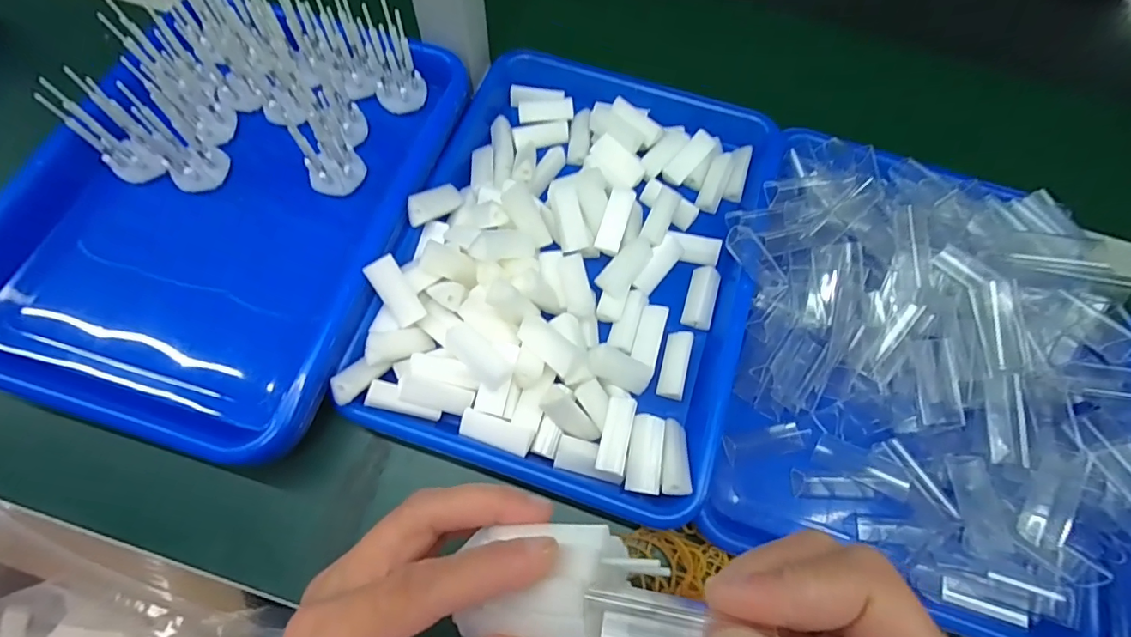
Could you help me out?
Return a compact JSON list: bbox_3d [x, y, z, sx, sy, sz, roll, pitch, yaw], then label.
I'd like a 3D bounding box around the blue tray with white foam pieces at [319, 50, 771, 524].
[{"bbox_3d":[0.012,-0.055,0.363,0.244,0.047,0.329,16,68,4],"label":"blue tray with white foam pieces"}]

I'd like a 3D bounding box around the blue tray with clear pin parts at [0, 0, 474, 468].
[{"bbox_3d":[-0.233,-0.087,0.359,0.249,0.084,0.333,18,68,4],"label":"blue tray with clear pin parts"}]

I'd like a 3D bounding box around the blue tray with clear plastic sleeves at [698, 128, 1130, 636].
[{"bbox_3d":[0.233,0.020,0.340,0.250,0.080,0.320,17,68,4],"label":"blue tray with clear plastic sleeves"}]

